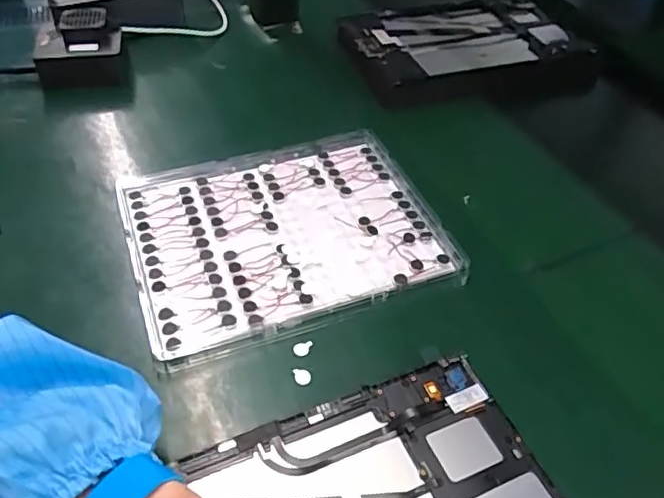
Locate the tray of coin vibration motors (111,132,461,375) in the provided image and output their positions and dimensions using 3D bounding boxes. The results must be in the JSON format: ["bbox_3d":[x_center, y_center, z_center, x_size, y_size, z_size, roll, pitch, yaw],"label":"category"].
[{"bbox_3d":[-0.033,-0.017,0.417,0.211,0.009,0.170,-14,48,-17],"label":"tray of coin vibration motors"}]

